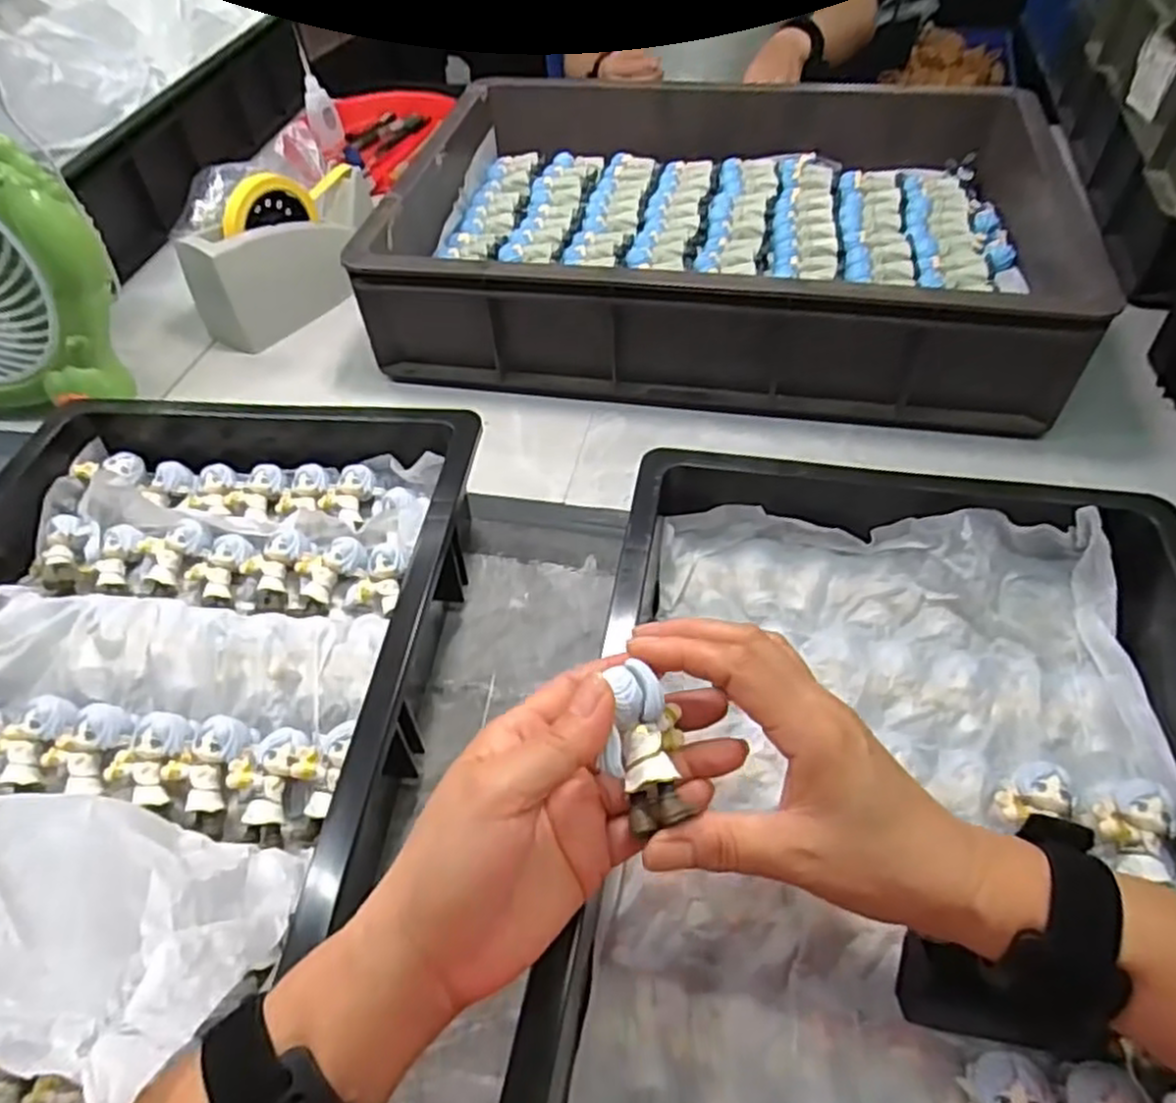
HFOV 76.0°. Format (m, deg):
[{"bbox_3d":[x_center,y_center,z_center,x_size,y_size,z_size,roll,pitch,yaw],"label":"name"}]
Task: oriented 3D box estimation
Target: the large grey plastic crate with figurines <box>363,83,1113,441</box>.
[{"bbox_3d":[0.111,-0.286,0.674,0.542,0.115,0.366,7,51,9],"label":"large grey plastic crate with figurines"}]

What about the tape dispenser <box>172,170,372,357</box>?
[{"bbox_3d":[-0.273,-0.281,0.703,0.072,0.108,0.191,34,59,27],"label":"tape dispenser"}]

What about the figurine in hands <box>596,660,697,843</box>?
[{"bbox_3d":[0.021,0.073,0.279,0.032,0.026,0.055,-6,54,-3],"label":"figurine in hands"}]

